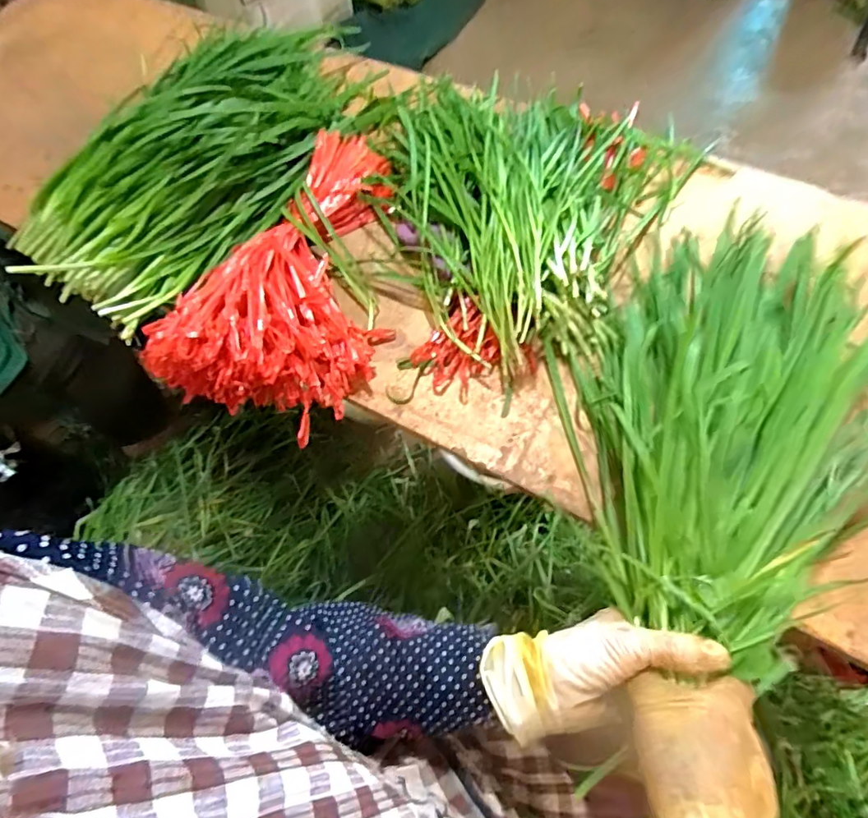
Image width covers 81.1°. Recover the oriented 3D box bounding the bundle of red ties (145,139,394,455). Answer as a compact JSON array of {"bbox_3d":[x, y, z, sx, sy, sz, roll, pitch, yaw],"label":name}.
[{"bbox_3d":[-0.121,-0.149,0.522,0.181,0.073,0.337,20,70,11],"label":"bundle of red ties"}]

